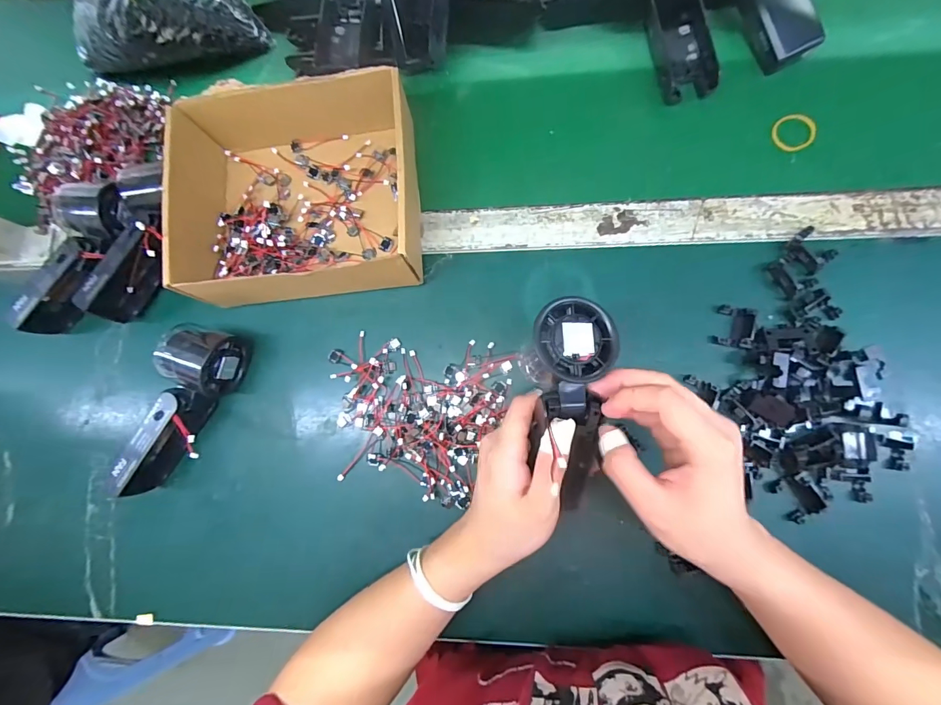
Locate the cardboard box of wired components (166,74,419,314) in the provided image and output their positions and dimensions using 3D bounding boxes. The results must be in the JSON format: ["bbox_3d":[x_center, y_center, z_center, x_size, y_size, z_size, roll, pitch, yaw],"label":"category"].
[{"bbox_3d":[-0.157,-0.145,0.396,0.212,0.077,0.180,-4,83,5],"label":"cardboard box of wired components"}]

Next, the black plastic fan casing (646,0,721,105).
[{"bbox_3d":[0.203,-0.298,0.408,0.048,0.030,0.109,-9,83,5],"label":"black plastic fan casing"}]

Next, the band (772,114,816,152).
[{"bbox_3d":[0.303,-0.206,0.396,0.036,0.005,0.036,-1,83,6],"label":"band"}]

